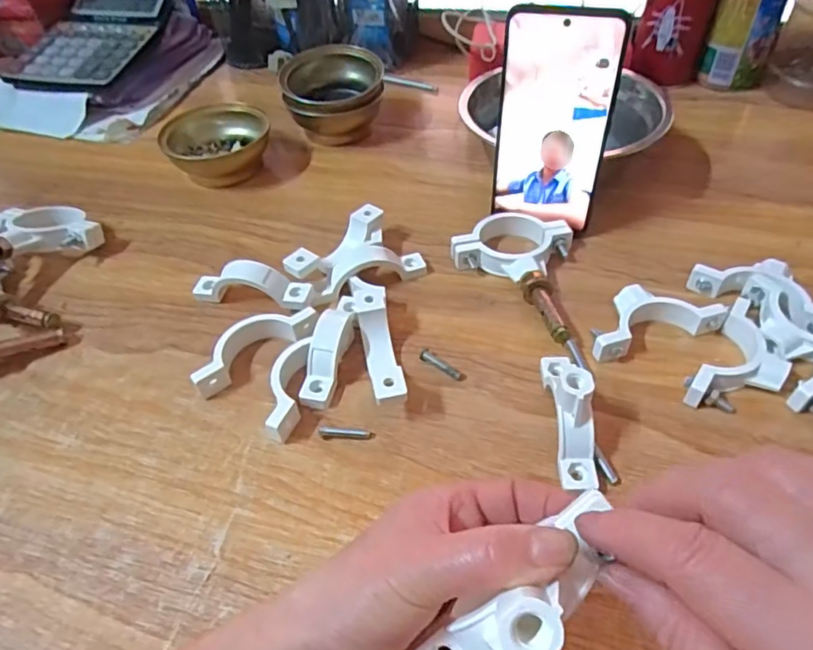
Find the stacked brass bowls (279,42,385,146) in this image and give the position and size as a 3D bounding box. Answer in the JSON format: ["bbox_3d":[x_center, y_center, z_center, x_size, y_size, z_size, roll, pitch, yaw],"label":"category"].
[{"bbox_3d":[-0.072,-0.228,0.566,0.095,0.069,0.083,-8,47,-4],"label":"stacked brass bowls"}]

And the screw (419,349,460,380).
[{"bbox_3d":[0.022,0.025,0.369,0.030,0.004,0.008,27,54,26],"label":"screw"}]

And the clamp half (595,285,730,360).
[{"bbox_3d":[0.156,-0.006,0.376,0.087,0.020,0.044,-13,47,-9],"label":"clamp half"}]

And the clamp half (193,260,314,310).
[{"bbox_3d":[-0.110,-0.028,0.407,0.084,0.030,0.020,7,48,10],"label":"clamp half"}]

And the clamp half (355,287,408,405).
[{"bbox_3d":[-0.017,0.016,0.365,0.020,0.027,0.096,-9,47,-5],"label":"clamp half"}]

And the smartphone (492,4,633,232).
[{"bbox_3d":[0.102,-0.138,0.398,0.074,0.144,0.006,11,44,14],"label":"smartphone"}]

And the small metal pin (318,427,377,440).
[{"bbox_3d":[-0.035,0.063,0.337,0.032,0.006,0.005,0,47,3],"label":"small metal pin"}]

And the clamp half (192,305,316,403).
[{"bbox_3d":[-0.102,0.012,0.381,0.087,0.020,0.035,-29,52,-22],"label":"clamp half"}]

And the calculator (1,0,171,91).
[{"bbox_3d":[-0.356,-0.328,0.655,0.128,0.019,0.171,10,60,12],"label":"calculator"}]

